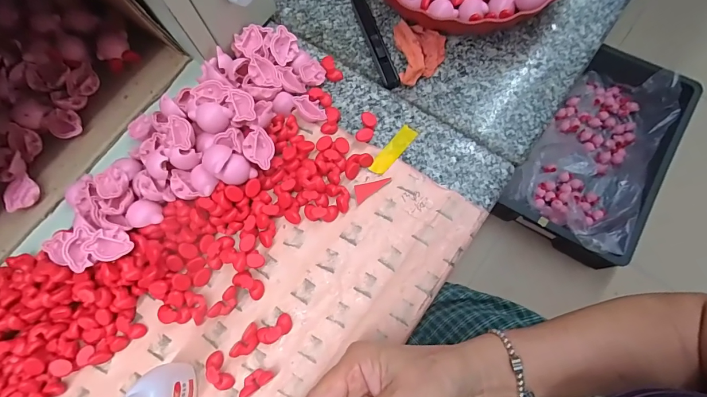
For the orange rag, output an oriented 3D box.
[{"bbox_3d":[0.073,-0.158,0.389,0.052,0.017,0.079,-3,75,0],"label":"orange rag"}]

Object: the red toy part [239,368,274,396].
[{"bbox_3d":[-0.082,0.153,0.304,0.028,0.010,0.014,-36,77,-9],"label":"red toy part"}]

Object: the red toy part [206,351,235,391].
[{"bbox_3d":[-0.114,0.146,0.306,0.014,0.014,0.032,-30,77,-7],"label":"red toy part"}]

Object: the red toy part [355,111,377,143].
[{"bbox_3d":[0.013,-0.070,0.369,0.017,0.014,0.030,15,76,5],"label":"red toy part"}]

